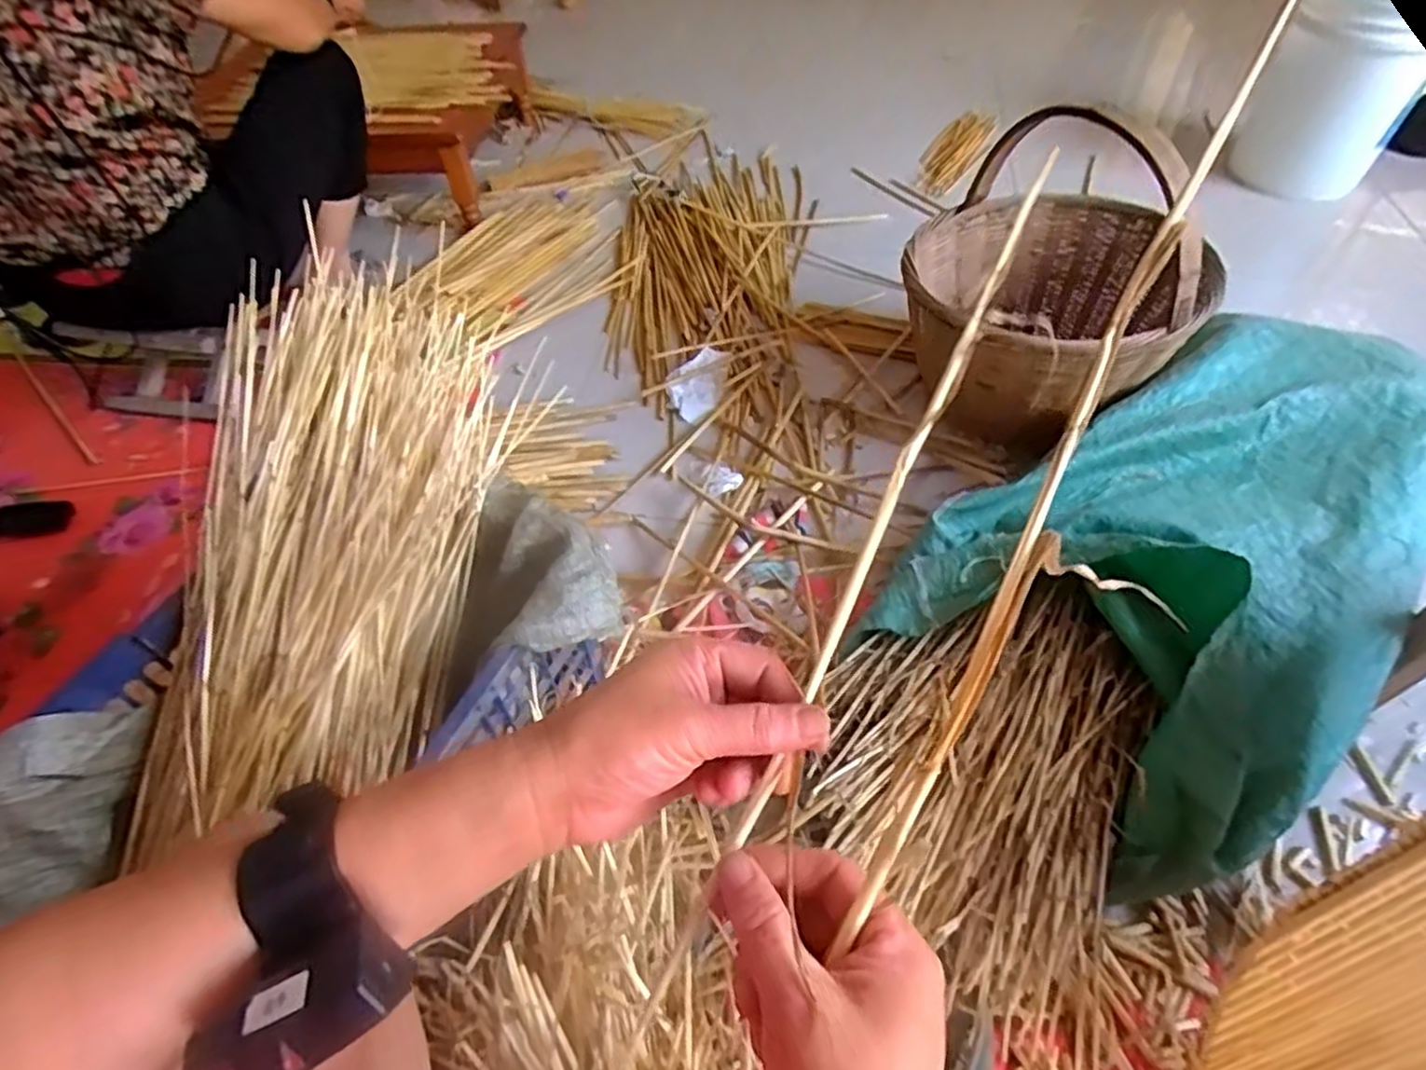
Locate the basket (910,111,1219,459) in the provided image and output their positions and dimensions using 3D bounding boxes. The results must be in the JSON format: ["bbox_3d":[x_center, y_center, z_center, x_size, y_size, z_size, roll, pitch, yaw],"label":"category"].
[{"bbox_3d":[0.498,-0.378,1.078,0.404,0.391,0.402,10,52,11],"label":"basket"}]

